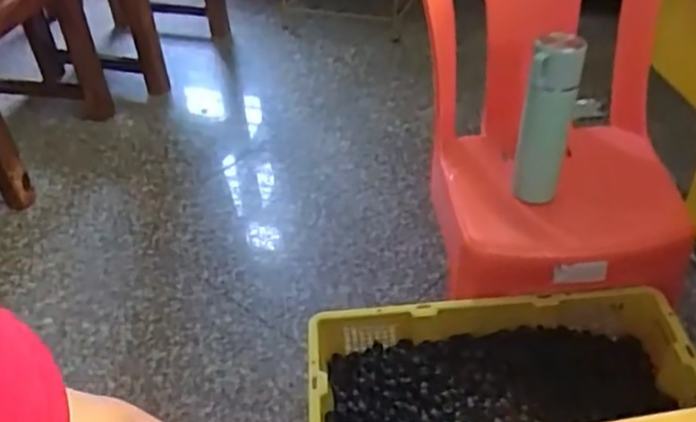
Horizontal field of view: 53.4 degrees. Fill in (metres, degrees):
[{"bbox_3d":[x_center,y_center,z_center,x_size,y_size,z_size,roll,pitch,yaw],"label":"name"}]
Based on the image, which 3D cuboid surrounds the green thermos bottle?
[{"bbox_3d":[0.275,-0.115,0.965,0.073,0.244,0.071,9,42,17],"label":"green thermos bottle"}]

